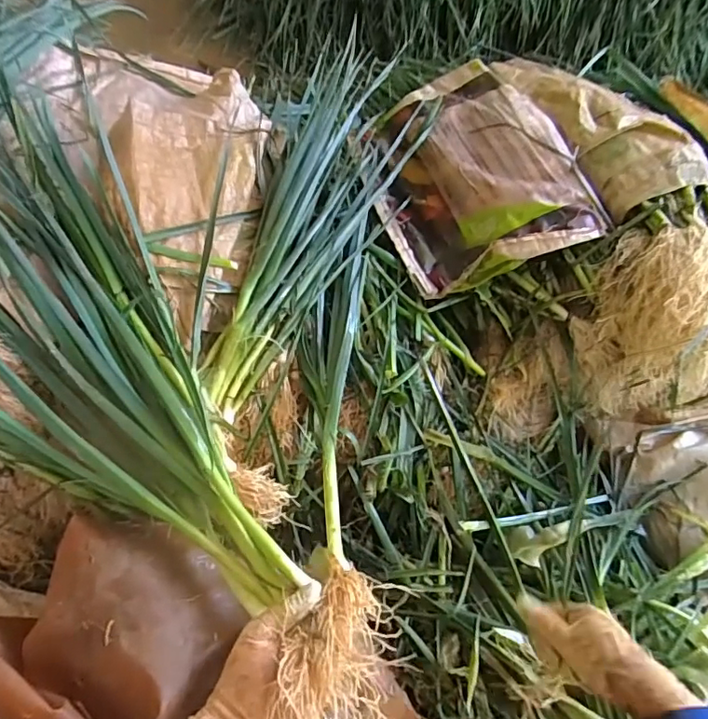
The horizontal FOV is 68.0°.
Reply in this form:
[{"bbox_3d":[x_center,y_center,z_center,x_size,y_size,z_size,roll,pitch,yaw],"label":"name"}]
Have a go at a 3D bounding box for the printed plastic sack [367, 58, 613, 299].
[{"bbox_3d":[0.169,-0.290,0.793,0.282,0.037,0.387,-21,61,5],"label":"printed plastic sack"}]

